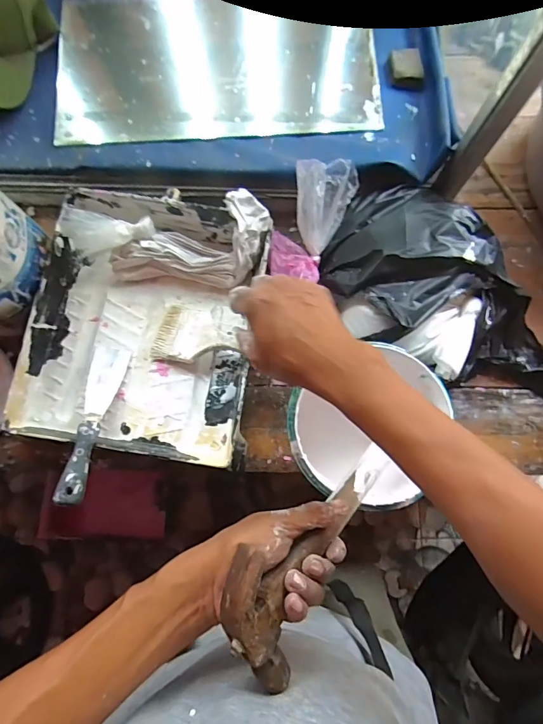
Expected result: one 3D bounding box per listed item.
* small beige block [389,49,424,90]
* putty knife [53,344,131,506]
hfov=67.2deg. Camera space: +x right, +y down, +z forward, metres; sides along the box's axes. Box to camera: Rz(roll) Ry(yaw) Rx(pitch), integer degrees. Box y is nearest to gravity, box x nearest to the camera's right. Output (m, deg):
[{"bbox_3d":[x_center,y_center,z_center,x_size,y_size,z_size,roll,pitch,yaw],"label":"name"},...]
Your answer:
[{"bbox_3d":[0.212,-0.457,0.639,0.051,0.020,0.055,-1,80,1],"label":"small beige block"},{"bbox_3d":[-0.224,0.070,0.513,0.045,0.013,0.209,2,56,1],"label":"putty knife"}]

